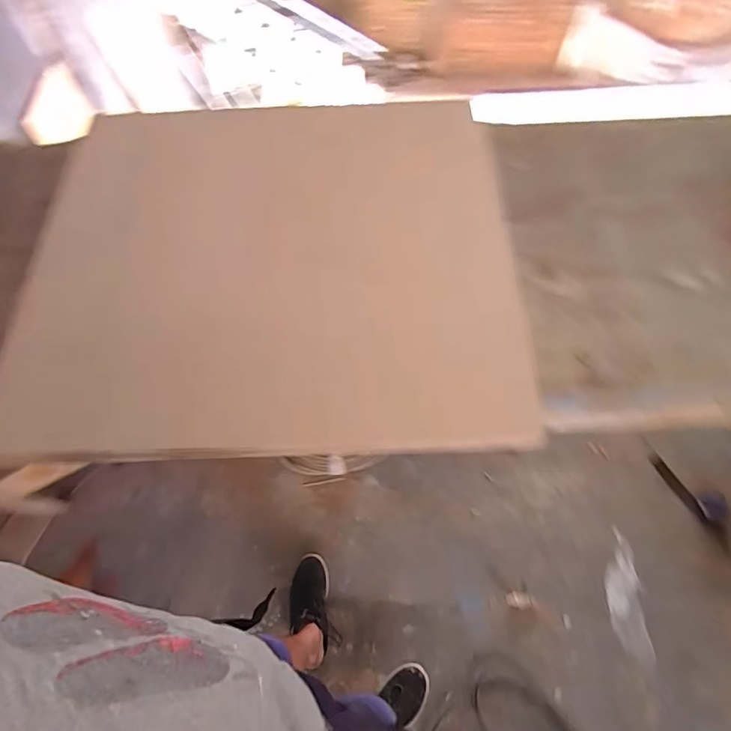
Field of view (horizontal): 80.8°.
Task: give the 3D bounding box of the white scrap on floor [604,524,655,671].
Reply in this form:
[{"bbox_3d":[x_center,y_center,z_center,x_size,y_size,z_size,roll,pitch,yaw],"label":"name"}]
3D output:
[{"bbox_3d":[0.725,0.642,1.205,0.099,0.015,0.326,0,64,3],"label":"white scrap on floor"}]

